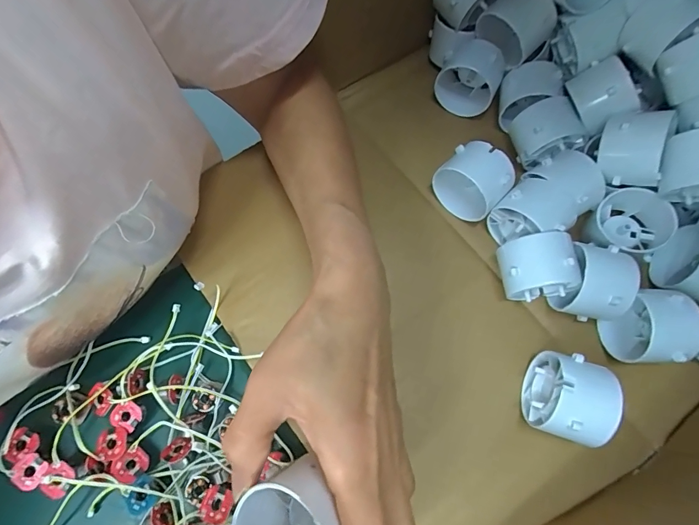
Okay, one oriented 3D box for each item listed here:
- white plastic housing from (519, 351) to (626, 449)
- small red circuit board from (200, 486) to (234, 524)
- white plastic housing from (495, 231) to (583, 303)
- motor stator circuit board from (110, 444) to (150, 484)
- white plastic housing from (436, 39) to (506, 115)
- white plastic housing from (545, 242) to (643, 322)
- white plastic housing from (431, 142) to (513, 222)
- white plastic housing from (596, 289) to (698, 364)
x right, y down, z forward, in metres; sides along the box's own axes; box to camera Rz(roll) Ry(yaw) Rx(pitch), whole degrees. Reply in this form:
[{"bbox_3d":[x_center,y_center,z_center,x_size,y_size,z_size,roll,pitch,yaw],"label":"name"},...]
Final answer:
[{"bbox_3d":[0.136,0.085,0.243,0.041,0.048,0.049,18,73,2],"label":"white plastic housing"},{"bbox_3d":[-0.081,0.149,0.237,0.018,0.009,0.018,17,75,3],"label":"small red circuit board"},{"bbox_3d":[0.126,0.005,0.268,0.044,0.048,0.039,-7,74,-5],"label":"white plastic housing"},{"bbox_3d":[-0.139,0.128,0.242,0.018,0.005,0.018,34,76,8],"label":"motor stator circuit board"},{"bbox_3d":[0.101,-0.155,0.324,0.049,0.049,0.038,26,74,5],"label":"white plastic housing"},{"bbox_3d":[0.167,0.015,0.266,0.045,0.043,0.045,0,74,-1],"label":"white plastic housing"},{"bbox_3d":[0.091,-0.060,0.288,0.048,0.044,0.040,41,76,9],"label":"white plastic housing"},{"bbox_3d":[0.200,0.044,0.259,0.039,0.046,0.045,-6,74,-5],"label":"white plastic housing"}]

